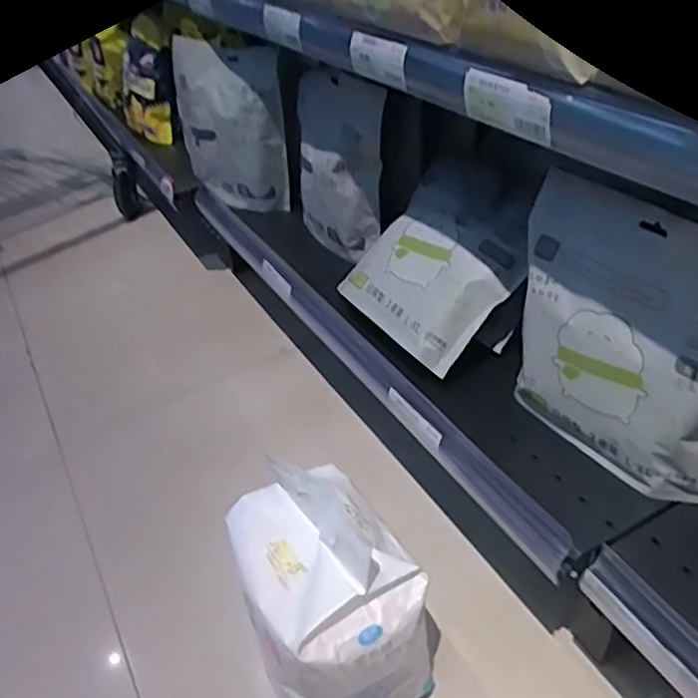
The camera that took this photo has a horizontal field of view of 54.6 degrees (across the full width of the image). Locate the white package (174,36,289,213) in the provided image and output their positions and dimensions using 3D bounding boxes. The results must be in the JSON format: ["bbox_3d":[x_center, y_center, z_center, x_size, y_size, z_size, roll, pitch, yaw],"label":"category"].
[{"bbox_3d":[-0.188,-0.337,1.029,0.220,0.234,0.068,22,35,33],"label":"white package"}]

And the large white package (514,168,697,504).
[{"bbox_3d":[0.220,-0.005,0.556,0.055,0.215,0.225,-24,42,-23],"label":"large white package"}]

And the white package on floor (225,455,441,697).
[{"bbox_3d":[-0.019,0.204,0.584,0.136,0.169,0.180,-19,40,-18],"label":"white package on floor"}]

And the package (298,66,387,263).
[{"bbox_3d":[-0.018,-0.242,0.889,0.066,0.215,0.195,-16,39,-14],"label":"package"}]

